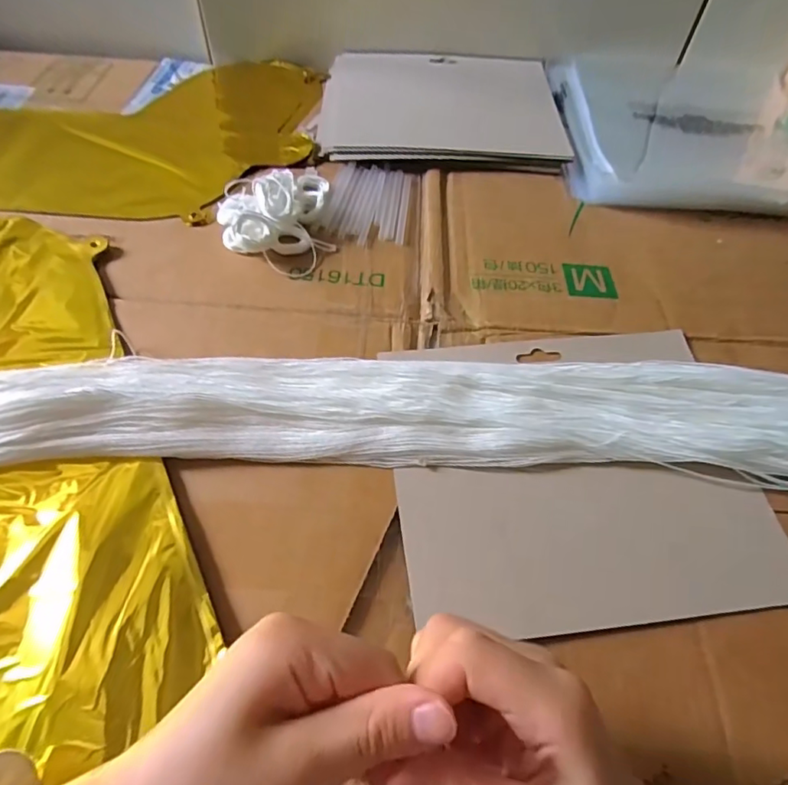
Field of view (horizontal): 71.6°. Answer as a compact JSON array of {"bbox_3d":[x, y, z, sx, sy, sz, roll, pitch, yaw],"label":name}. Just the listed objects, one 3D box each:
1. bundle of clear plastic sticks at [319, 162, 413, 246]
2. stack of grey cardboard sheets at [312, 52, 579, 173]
[{"bbox_3d":[-0.017,-0.145,0.414,0.060,0.004,0.089,11,55,5],"label":"bundle of clear plastic sticks"},{"bbox_3d":[0.042,-0.257,0.488,0.205,0.015,0.172,2,55,-2],"label":"stack of grey cardboard sheets"}]

